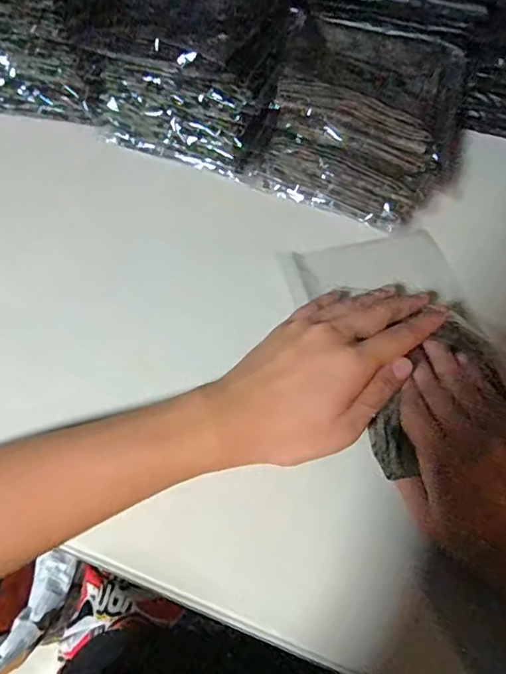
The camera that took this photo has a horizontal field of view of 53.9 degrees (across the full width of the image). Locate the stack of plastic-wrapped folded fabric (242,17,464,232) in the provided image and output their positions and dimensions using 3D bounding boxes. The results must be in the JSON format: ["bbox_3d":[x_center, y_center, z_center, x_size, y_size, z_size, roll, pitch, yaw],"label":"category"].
[{"bbox_3d":[0.095,-0.181,0.415,0.159,0.097,0.148,25,70,10],"label":"stack of plastic-wrapped folded fabric"}]

